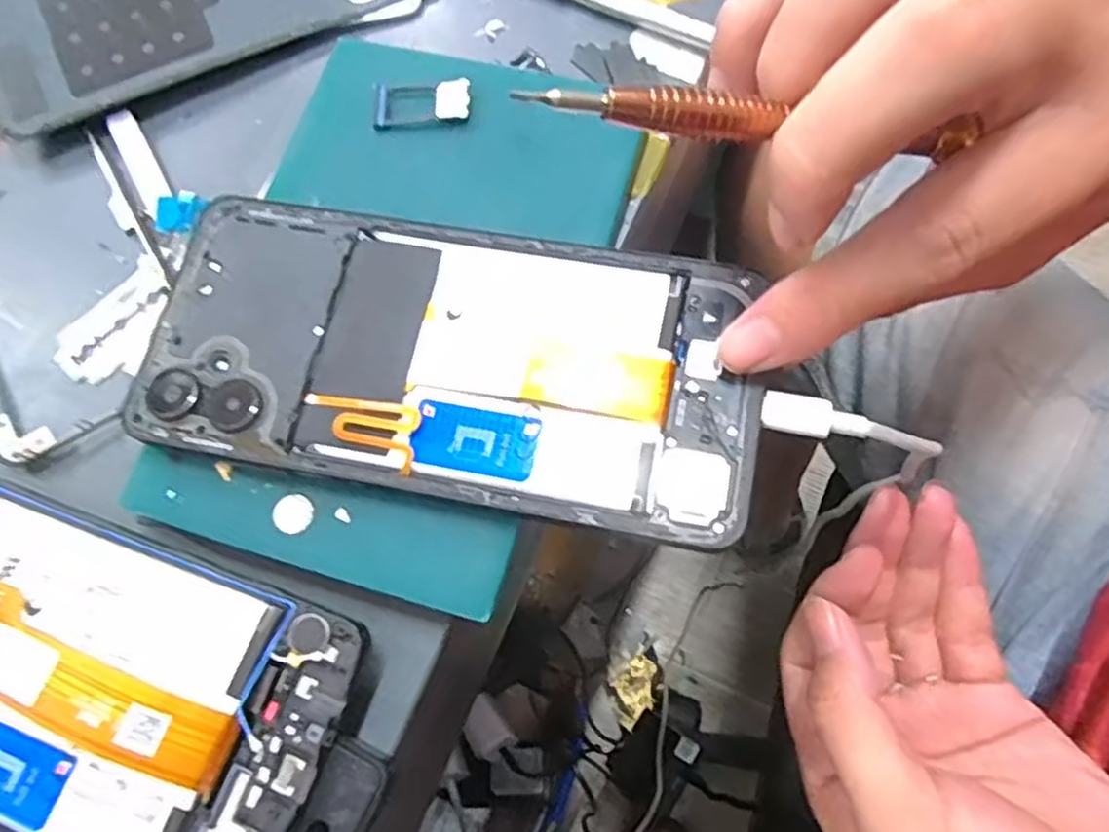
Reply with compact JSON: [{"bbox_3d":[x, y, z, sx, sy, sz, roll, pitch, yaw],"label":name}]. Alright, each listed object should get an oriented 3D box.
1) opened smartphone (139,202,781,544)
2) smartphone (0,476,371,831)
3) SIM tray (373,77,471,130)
[{"bbox_3d":[-0.028,-0.017,0.204,0.163,0.004,0.077,12,73,8],"label":"opened smartphone"},{"bbox_3d":[-0.132,0.058,0.186,0.160,0.012,0.073,18,73,11],"label":"smartphone"},{"bbox_3d":[-0.042,-0.098,0.239,0.030,0.005,0.015,-1,71,5],"label":"SIM tray"}]

